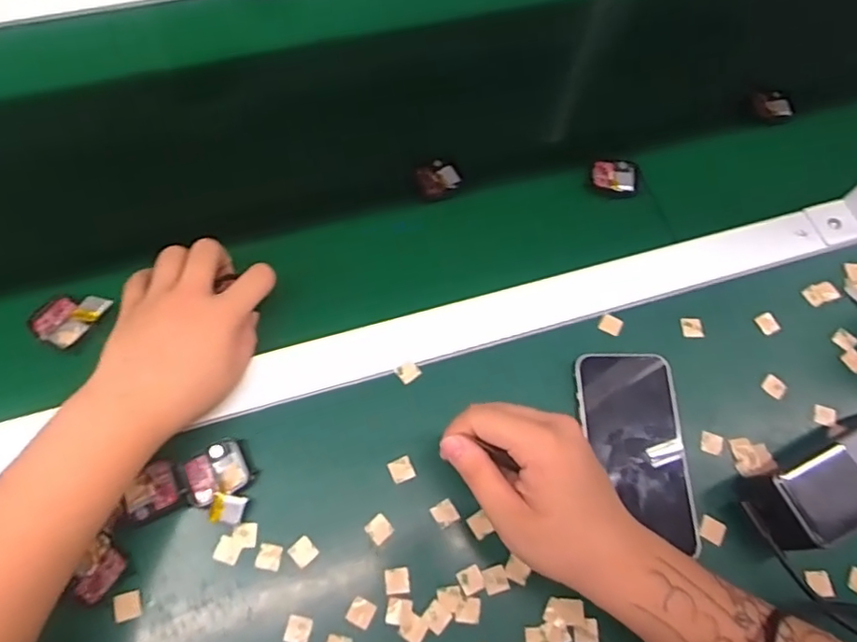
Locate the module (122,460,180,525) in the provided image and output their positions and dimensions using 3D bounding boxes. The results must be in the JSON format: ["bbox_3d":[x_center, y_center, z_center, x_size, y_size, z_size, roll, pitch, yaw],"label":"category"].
[{"bbox_3d":[-0.183,0.114,0.384,0.035,0.010,0.034,-21,69,-12],"label":"module"}]

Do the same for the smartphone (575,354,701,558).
[{"bbox_3d":[0.150,0.091,0.421,0.072,0.015,0.136,-1,67,-3],"label":"smartphone"}]

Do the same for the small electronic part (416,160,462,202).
[{"bbox_3d":[0.010,-0.124,0.509,0.039,0.013,0.032,-7,67,-6],"label":"small electronic part"}]

